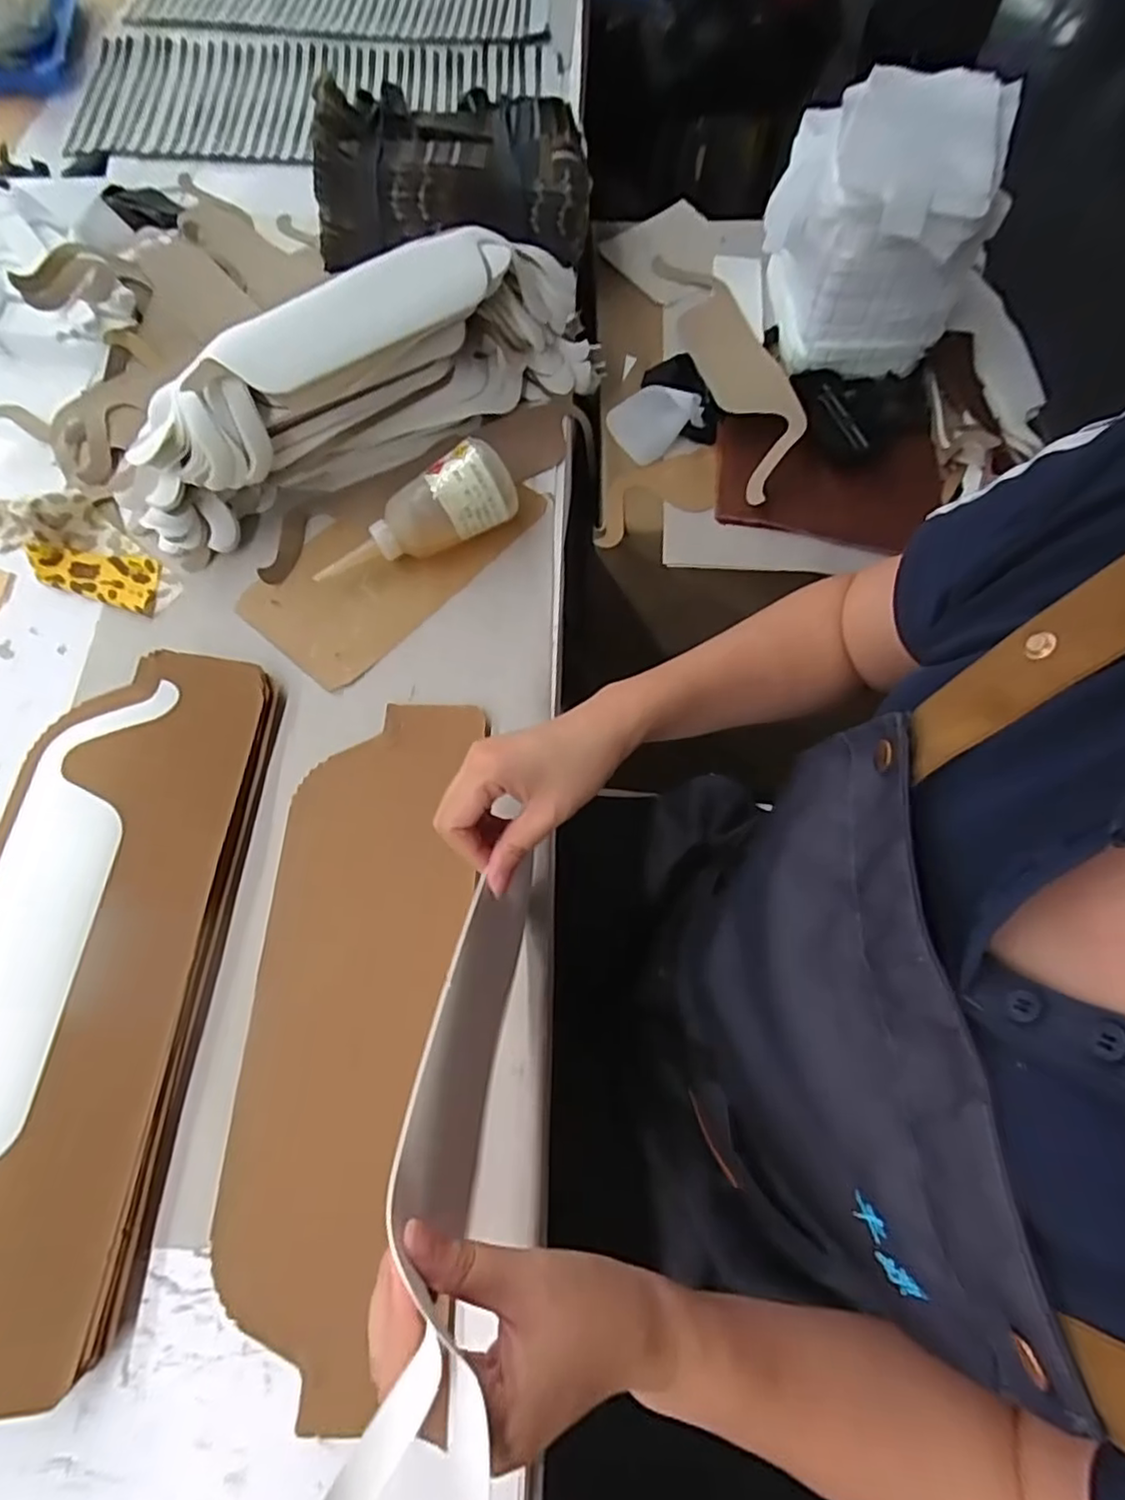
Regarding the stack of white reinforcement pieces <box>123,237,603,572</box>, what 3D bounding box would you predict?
[{"bbox_3d":[-0.155,-0.306,0.546,0.449,0.125,0.085,-35,73,-15],"label":"stack of white reinforcement pieces"}]

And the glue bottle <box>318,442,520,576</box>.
[{"bbox_3d":[-0.120,-0.184,0.527,0.171,0.048,0.055,-29,70,2],"label":"glue bottle"}]

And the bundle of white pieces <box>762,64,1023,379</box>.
[{"bbox_3d":[0.283,-0.467,0.591,0.182,0.155,0.208,12,67,3],"label":"bundle of white pieces"}]

